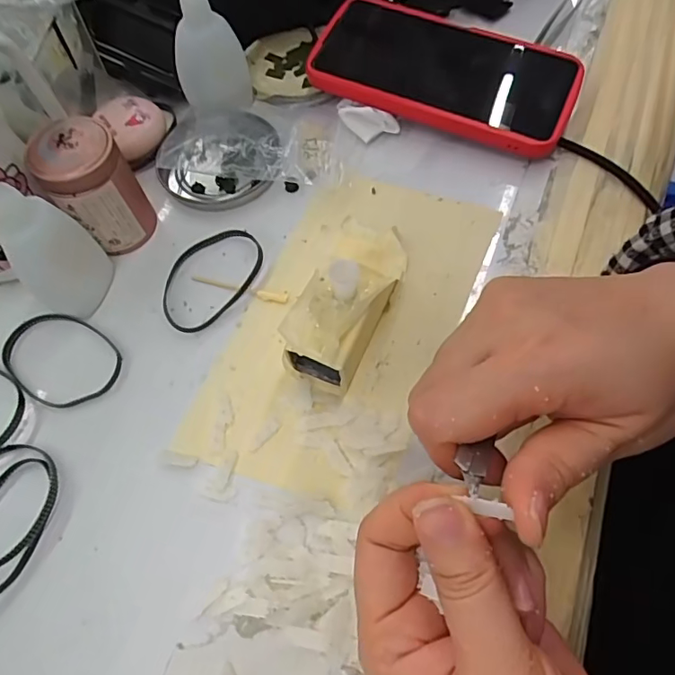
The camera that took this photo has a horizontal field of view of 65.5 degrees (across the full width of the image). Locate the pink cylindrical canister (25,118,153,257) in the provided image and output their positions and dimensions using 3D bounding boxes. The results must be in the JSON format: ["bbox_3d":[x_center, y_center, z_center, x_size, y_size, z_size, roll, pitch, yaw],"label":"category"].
[{"bbox_3d":[-0.136,-0.084,0.293,0.044,0.072,0.038,-28,64,-11],"label":"pink cylindrical canister"}]

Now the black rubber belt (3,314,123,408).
[{"bbox_3d":[-0.150,0.011,0.283,0.067,0.004,0.049,34,69,19],"label":"black rubber belt"}]

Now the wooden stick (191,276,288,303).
[{"bbox_3d":[-0.057,-0.028,0.299,0.058,0.004,0.007,13,65,8],"label":"wooden stick"}]

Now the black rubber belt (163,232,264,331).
[{"bbox_3d":[-0.074,-0.037,0.302,0.047,0.008,0.070,38,70,21],"label":"black rubber belt"}]

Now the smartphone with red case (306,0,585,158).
[{"bbox_3d":[0.069,-0.175,0.341,0.165,0.016,0.084,21,69,10],"label":"smartphone with red case"}]

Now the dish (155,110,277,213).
[{"bbox_3d":[-0.076,-0.120,0.333,0.075,0.020,0.073,-1,61,3],"label":"dish"}]

